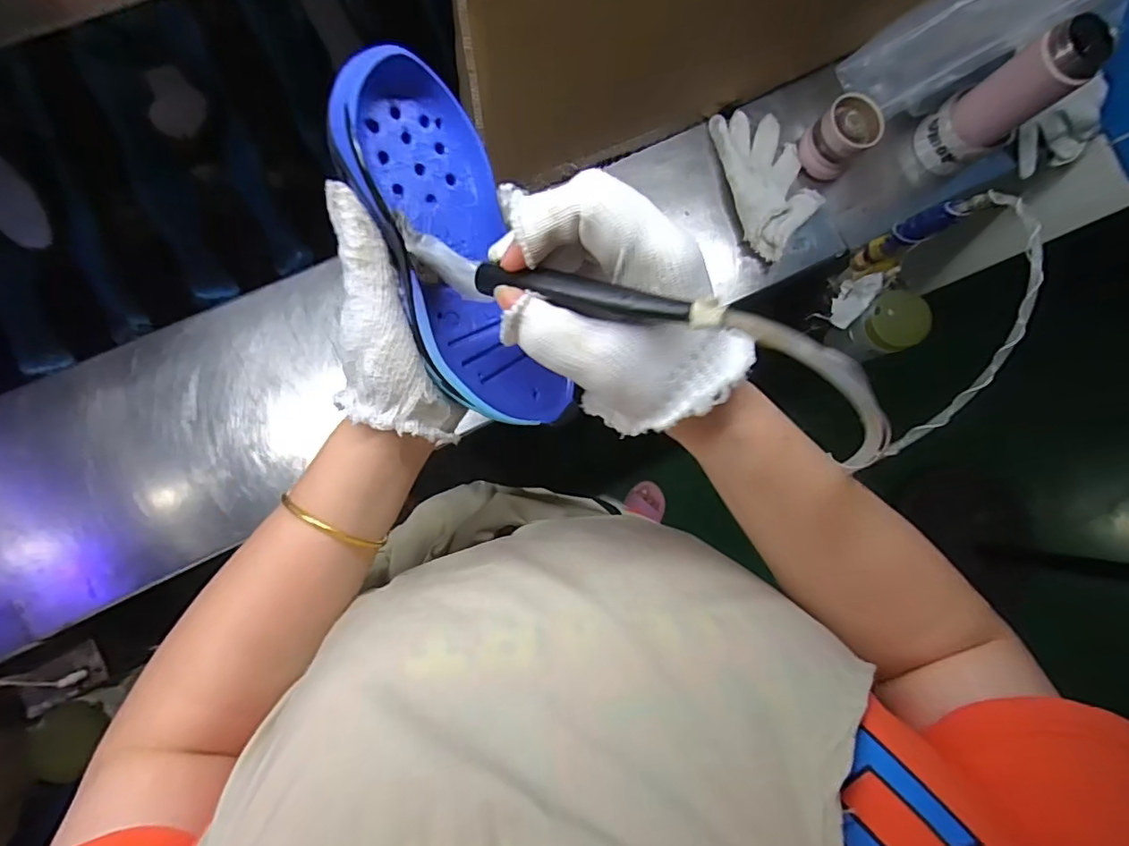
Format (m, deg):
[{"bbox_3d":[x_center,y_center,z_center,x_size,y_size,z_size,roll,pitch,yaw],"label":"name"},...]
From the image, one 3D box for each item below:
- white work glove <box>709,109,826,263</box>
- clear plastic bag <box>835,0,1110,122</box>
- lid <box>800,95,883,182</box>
[{"bbox_3d":[0.242,-0.289,0.641,0.101,0.025,0.179,-19,86,-9],"label":"white work glove"},{"bbox_3d":[0.449,-0.420,0.550,0.091,0.294,0.067,9,81,-36],"label":"clear plastic bag"},{"bbox_3d":[0.326,-0.337,0.633,0.077,0.059,0.062,-39,89,-10],"label":"lid"}]

